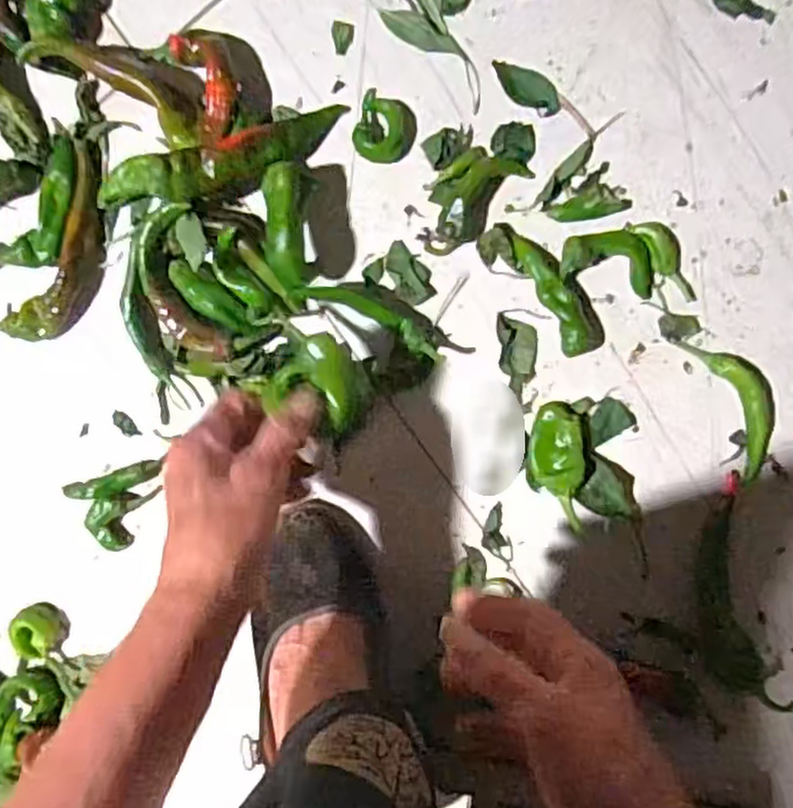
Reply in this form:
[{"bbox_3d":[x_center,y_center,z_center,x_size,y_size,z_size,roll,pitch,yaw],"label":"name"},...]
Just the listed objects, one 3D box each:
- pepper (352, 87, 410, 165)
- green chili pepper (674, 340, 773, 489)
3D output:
[{"bbox_3d":[-0.008,-0.177,0.459,0.034,0.013,0.042,15,97,2],"label":"pepper"},{"bbox_3d":[0.221,-0.002,0.458,0.039,0.015,0.100,-27,94,7],"label":"green chili pepper"}]

